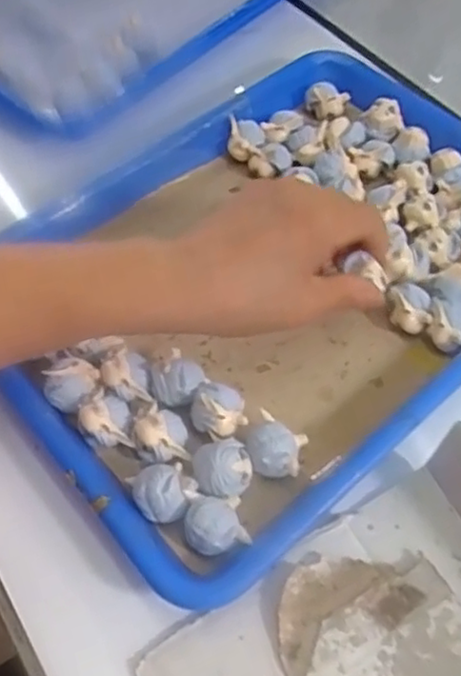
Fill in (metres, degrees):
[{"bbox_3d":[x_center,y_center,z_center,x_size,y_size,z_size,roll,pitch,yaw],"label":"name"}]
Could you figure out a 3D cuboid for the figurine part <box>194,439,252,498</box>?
[{"bbox_3d":[-0.004,0.064,0.329,0.028,0.020,0.027,-2,55,3],"label":"figurine part"}]

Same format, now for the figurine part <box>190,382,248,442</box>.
[{"bbox_3d":[-0.006,0.040,0.345,0.026,0.027,0.025,-7,55,-1],"label":"figurine part"}]

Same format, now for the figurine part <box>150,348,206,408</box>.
[{"bbox_3d":[-0.028,0.024,0.356,0.026,0.025,0.025,-2,55,3],"label":"figurine part"}]

